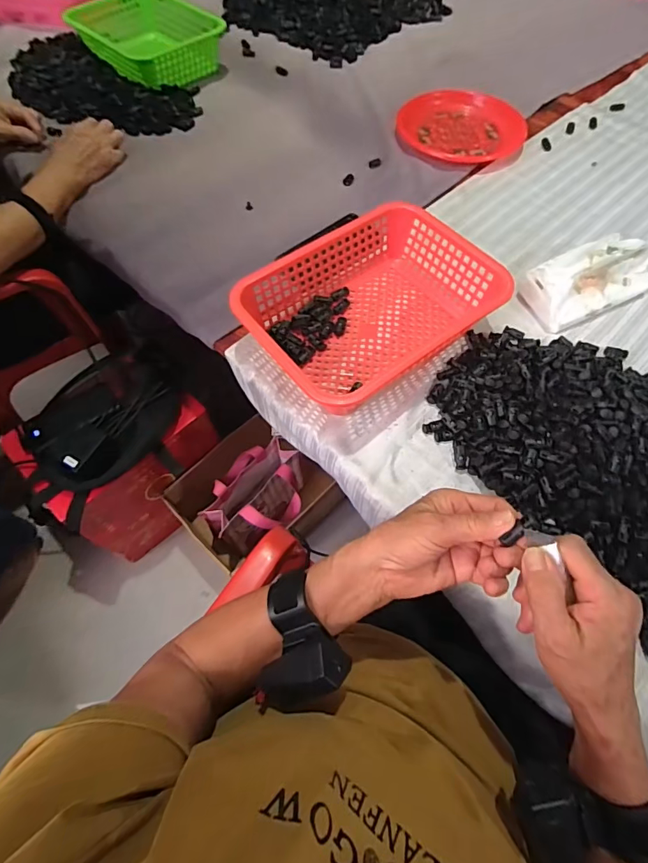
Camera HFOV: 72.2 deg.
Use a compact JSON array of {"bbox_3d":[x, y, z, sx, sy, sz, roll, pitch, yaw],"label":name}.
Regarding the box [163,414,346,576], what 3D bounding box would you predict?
[{"bbox_3d":[-0.153,0.141,0.927,0.224,0.156,0.255,40,69,18],"label":"box"}]

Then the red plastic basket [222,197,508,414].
[{"bbox_3d":[0.058,-0.156,0.570,0.297,0.081,0.216,-34,69,-14],"label":"red plastic basket"}]

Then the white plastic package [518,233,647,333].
[{"bbox_3d":[0.367,-0.214,0.607,0.172,0.066,0.091,-25,67,-10],"label":"white plastic package"}]

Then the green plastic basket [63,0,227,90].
[{"bbox_3d":[-0.354,-0.808,0.914,0.275,0.079,0.222,38,69,18],"label":"green plastic basket"}]

